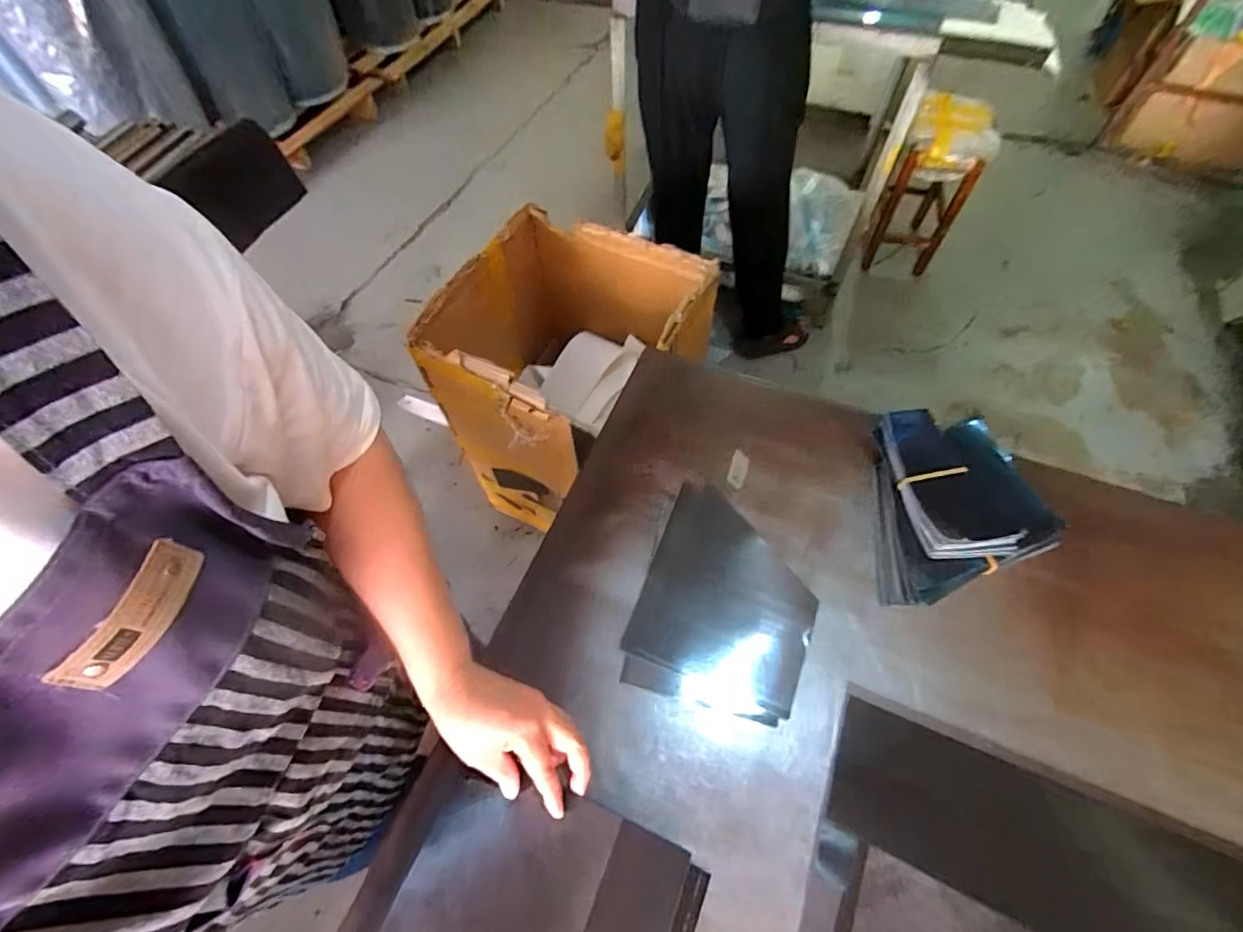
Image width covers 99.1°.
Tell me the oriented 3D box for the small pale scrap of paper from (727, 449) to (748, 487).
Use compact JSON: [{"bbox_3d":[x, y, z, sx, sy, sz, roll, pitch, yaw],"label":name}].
[{"bbox_3d":[0.136,0.003,0.619,0.019,0.004,0.047,16,61,11],"label":"small pale scrap of paper"}]

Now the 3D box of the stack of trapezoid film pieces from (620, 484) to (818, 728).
[{"bbox_3d":[0.106,0.135,0.535,0.165,0.008,0.212,18,61,12],"label":"stack of trapezoid film pieces"}]

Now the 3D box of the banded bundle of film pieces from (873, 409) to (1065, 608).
[{"bbox_3d":[0.361,0.047,0.554,0.172,0.048,0.209,7,60,6],"label":"banded bundle of film pieces"}]

